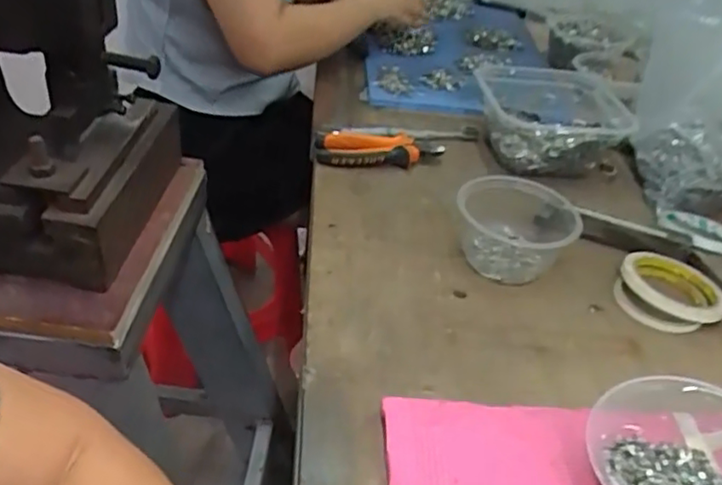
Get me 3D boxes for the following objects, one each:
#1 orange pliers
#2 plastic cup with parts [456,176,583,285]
[{"bbox_3d":[0.022,-0.110,0.752,0.151,0.028,0.074,5,37,0],"label":"orange pliers"},{"bbox_3d":[0.160,-0.021,0.626,0.108,0.065,0.118,3,37,-2],"label":"plastic cup with parts"}]

